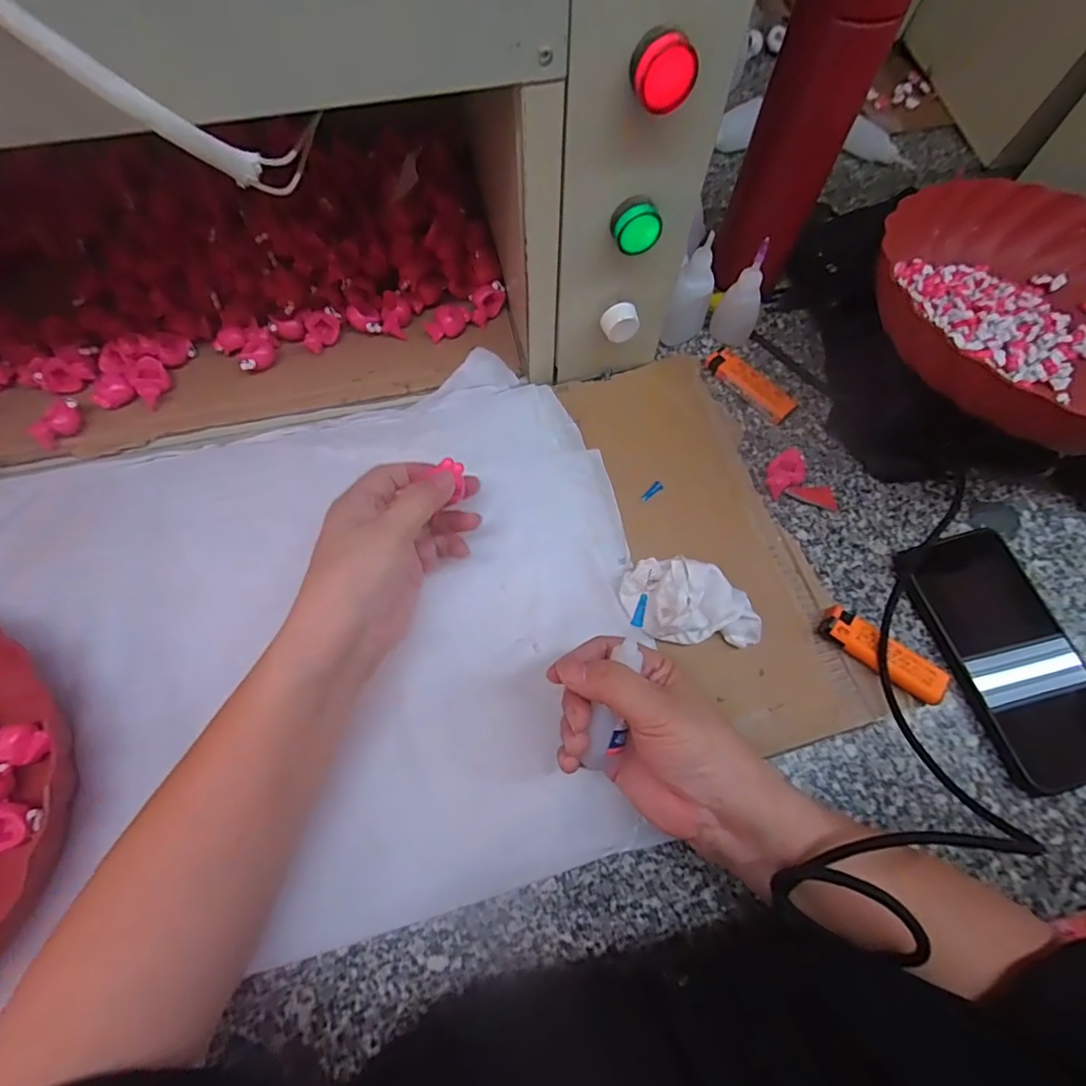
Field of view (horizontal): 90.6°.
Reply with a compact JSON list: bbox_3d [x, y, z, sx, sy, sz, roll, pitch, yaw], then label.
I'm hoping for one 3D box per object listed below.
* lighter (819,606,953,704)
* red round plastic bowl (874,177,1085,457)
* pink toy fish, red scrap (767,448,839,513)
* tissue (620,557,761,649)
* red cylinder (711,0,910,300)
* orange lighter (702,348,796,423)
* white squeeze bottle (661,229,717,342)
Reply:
[{"bbox_3d":[0.227,0.074,0.359,0.082,0.016,0.026,38,71,13],"label":"lighter"},{"bbox_3d":[0.346,-0.158,0.376,0.239,0.079,0.236,0,67,-1],"label":"red round plastic bowl"},{"bbox_3d":[0.197,-0.044,0.406,0.057,0.023,0.032,33,70,11],"label":"pink toy fish, red scrap"},{"bbox_3d":[0.097,0.040,0.346,0.090,0.042,0.045,10,67,2],"label":"tissue"},{"bbox_3d":[0.183,-0.288,0.392,0.061,0.228,0.051,5,67,0],"label":"red cylinder"},{"bbox_3d":[0.172,-0.132,0.449,0.081,0.014,0.024,42,72,14],"label":"orange lighter"},{"bbox_3d":[0.122,-0.202,0.438,0.031,0.084,0.027,23,68,7],"label":"white squeeze bottle"}]

